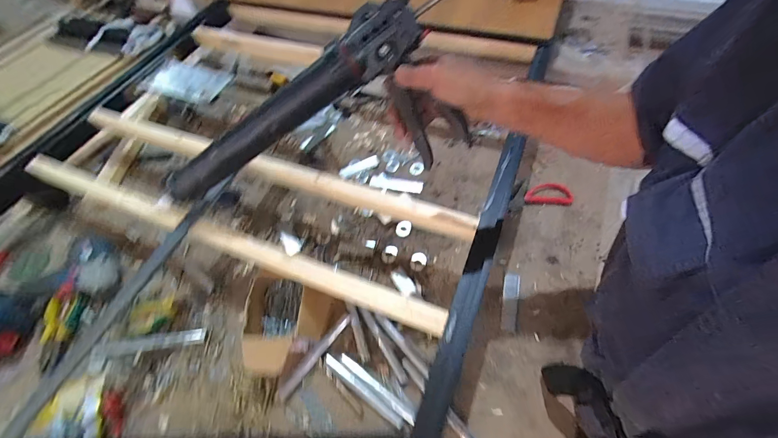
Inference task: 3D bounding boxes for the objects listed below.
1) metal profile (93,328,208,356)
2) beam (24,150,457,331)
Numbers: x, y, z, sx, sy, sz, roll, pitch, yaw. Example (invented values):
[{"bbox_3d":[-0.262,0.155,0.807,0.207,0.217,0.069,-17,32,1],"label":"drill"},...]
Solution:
[{"bbox_3d":[-0.422,0.216,0.584,0.191,0.015,0.027,-7,56,0],"label":"metal profile"},{"bbox_3d":[-0.322,0.016,0.575,0.864,0.038,0.036,17,61,16],"label":"beam"}]

